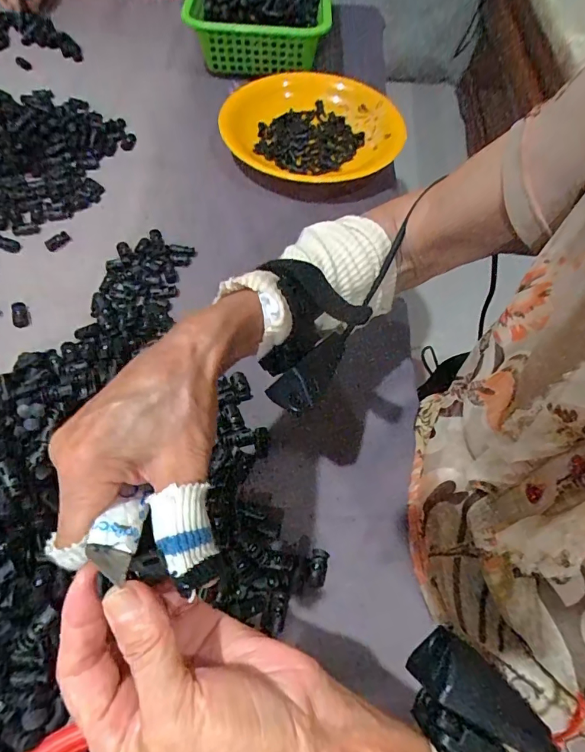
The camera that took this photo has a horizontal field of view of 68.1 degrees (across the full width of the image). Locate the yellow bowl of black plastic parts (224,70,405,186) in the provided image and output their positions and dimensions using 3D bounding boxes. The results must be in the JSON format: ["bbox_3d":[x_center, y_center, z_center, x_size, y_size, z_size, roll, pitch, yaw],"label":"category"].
[{"bbox_3d":[0.031,-0.337,0.591,0.231,0.034,0.231,1,61,-2],"label":"yellow bowl of black plastic parts"}]

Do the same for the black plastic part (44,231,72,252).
[{"bbox_3d":[-0.269,-0.155,0.495,0.028,0.006,0.015,-38,68,-21],"label":"black plastic part"}]

